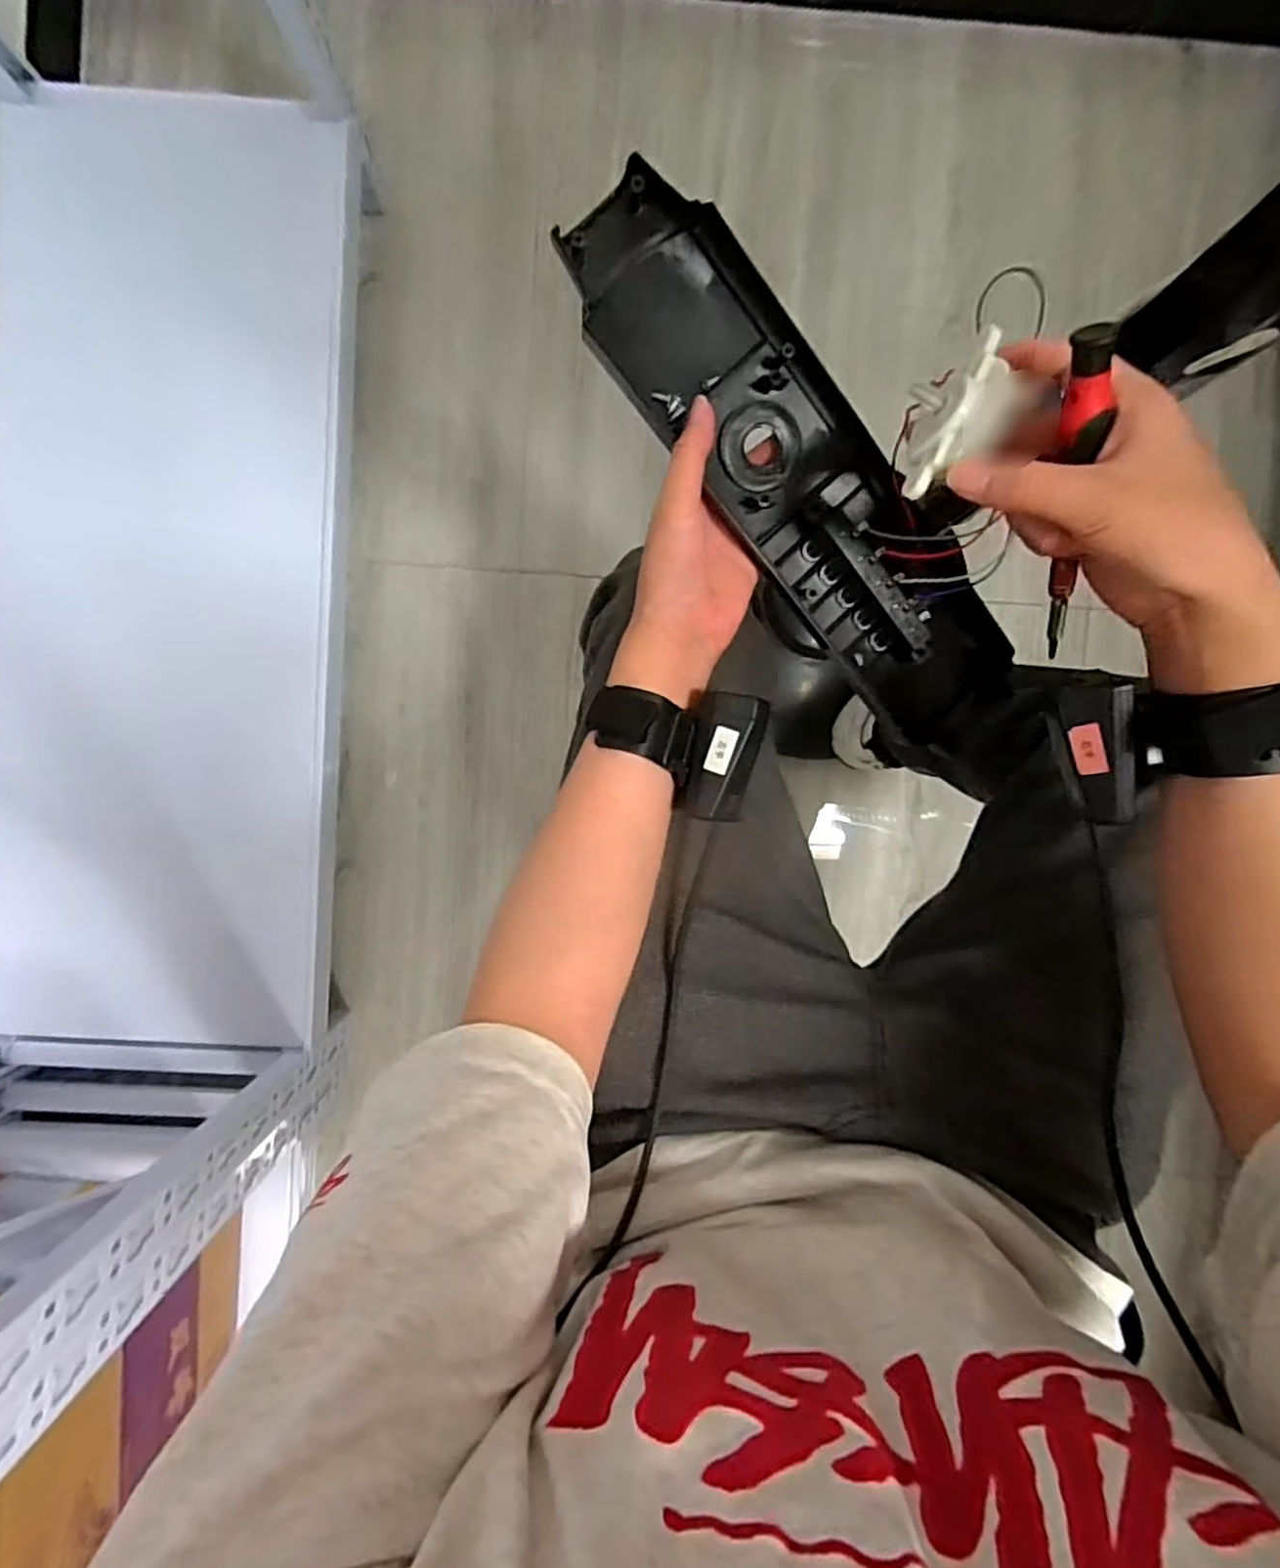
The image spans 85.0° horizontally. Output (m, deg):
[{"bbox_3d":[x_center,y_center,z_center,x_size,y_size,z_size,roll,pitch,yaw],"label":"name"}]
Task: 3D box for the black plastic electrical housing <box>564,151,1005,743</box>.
[{"bbox_3d":[0.086,-0.182,0.407,0.093,0.037,0.348,-41,103,0],"label":"black plastic electrical housing"}]

